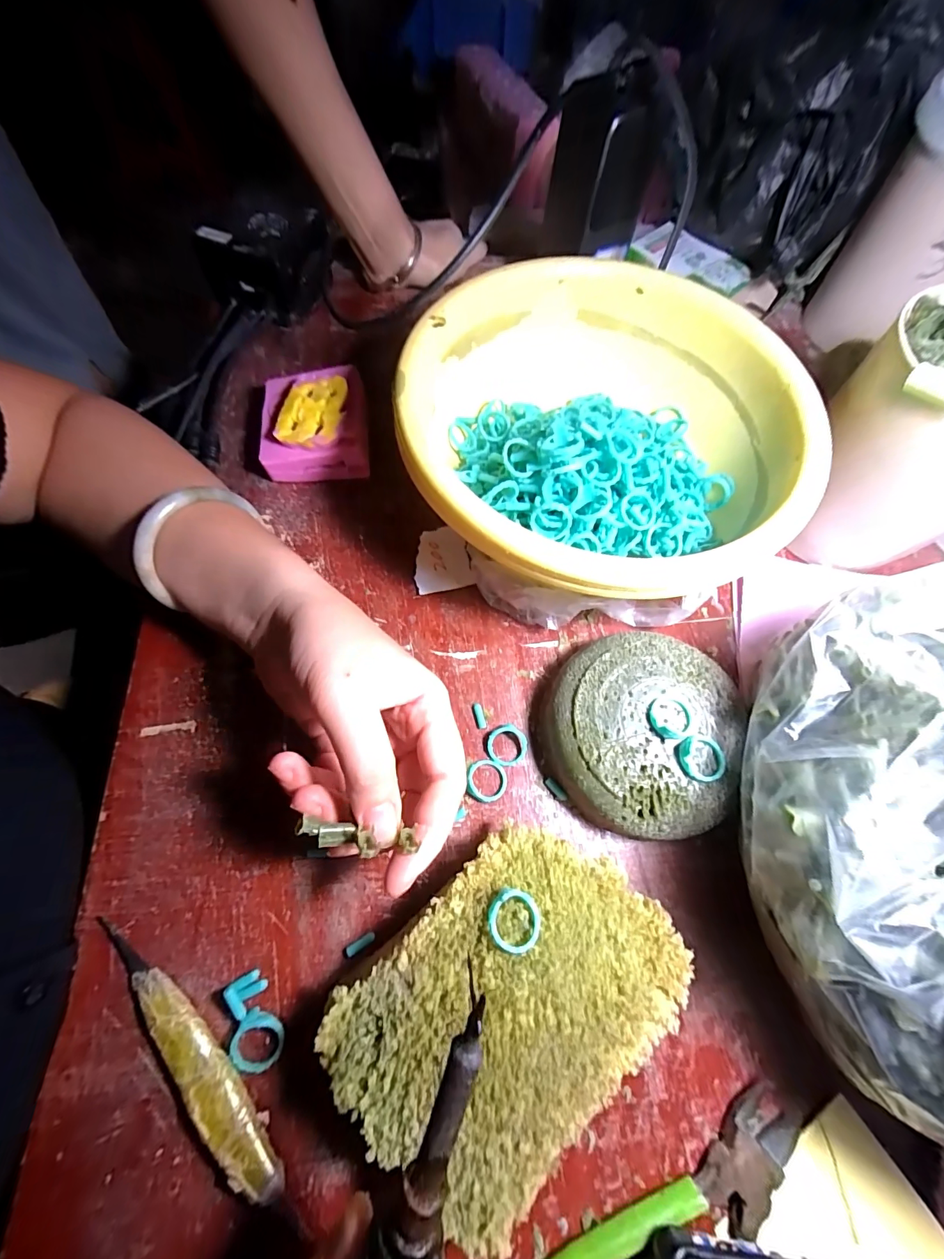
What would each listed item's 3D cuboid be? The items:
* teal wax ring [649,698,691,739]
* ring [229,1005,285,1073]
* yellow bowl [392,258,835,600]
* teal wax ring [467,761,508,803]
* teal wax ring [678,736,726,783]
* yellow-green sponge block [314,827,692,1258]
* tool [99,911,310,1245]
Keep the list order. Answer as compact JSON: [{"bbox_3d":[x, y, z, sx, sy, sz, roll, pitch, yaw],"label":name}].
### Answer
[{"bbox_3d":[0.100,0.043,0.217,0.022,0.008,0.019,-17,70,-8],"label":"teal wax ring"},{"bbox_3d":[-0.093,0.180,0.190,0.020,0.009,0.022,1,68,-2],"label":"ring"},{"bbox_3d":[0.072,-0.110,0.271,0.222,0.088,0.224,1,68,-2],"label":"yellow bowl"},{"bbox_3d":[0.008,0.082,0.237,0.021,0.006,0.021,1,68,-2],"label":"teal wax ring"},{"bbox_3d":[0.112,0.062,0.210,0.022,0.007,0.021,1,68,-2],"label":"teal wax ring"},{"bbox_3d":[0.016,0.152,0.188,0.133,0.041,0.095,-37,74,-15],"label":"yellow-green sponge block"},{"bbox_3d":[-0.118,0.183,0.186,0.018,0.011,0.140,-41,75,-16],"label":"tool"}]

